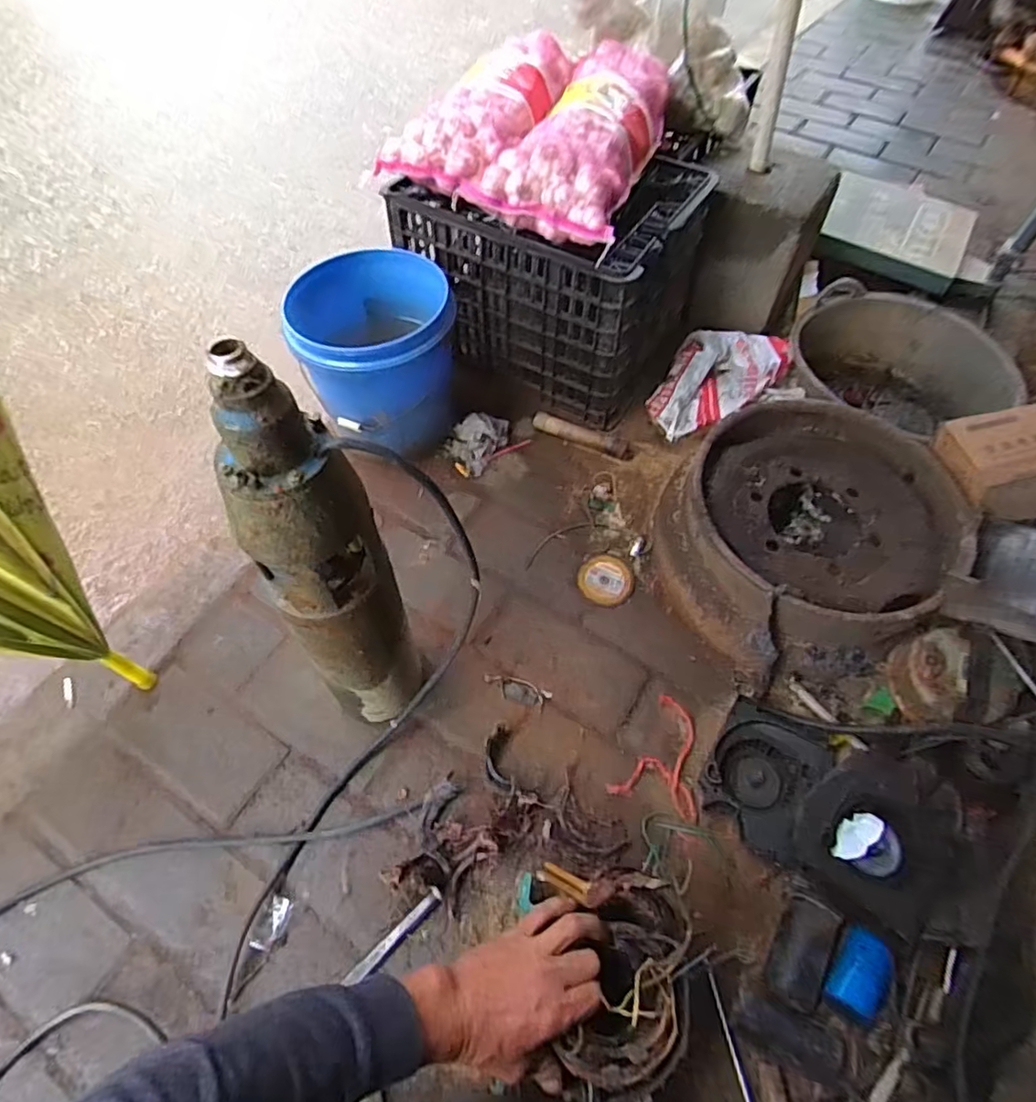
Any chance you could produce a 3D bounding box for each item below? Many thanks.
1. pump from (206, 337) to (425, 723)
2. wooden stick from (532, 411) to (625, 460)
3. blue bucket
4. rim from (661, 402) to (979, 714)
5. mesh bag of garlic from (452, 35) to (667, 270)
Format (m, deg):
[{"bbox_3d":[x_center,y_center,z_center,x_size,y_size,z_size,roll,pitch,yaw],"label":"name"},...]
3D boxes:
[{"bbox_3d":[-0.180,0.038,0.605,0.088,0.512,0.112,31,61,17],"label":"pump"},{"bbox_3d":[0.110,-0.215,1.108,0.182,0.026,0.032,25,60,13],"label":"wooden stick"},{"bbox_3d":[-0.237,-0.336,1.033,0.248,0.230,0.255,1,57,-2],"label":"blue bucket"},{"bbox_3d":[0.427,-0.025,0.917,0.435,0.147,0.389,-39,67,-24],"label":"rim"},{"bbox_3d":[0.092,-0.664,0.976,0.246,0.112,0.393,21,59,11],"label":"mesh bag of garlic"}]

